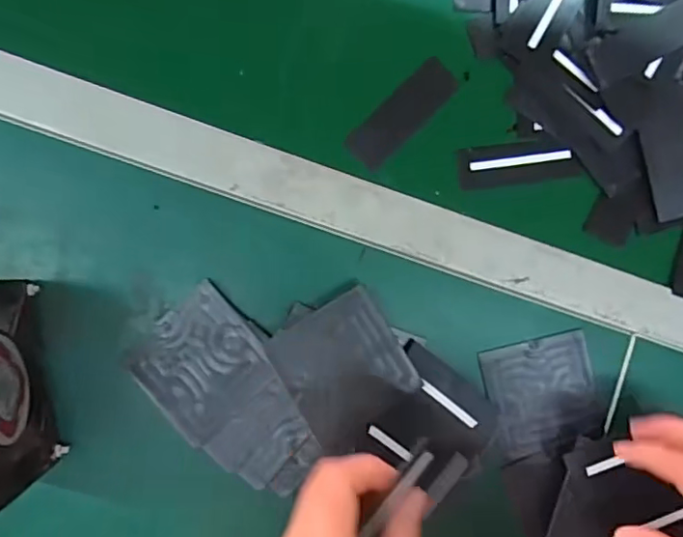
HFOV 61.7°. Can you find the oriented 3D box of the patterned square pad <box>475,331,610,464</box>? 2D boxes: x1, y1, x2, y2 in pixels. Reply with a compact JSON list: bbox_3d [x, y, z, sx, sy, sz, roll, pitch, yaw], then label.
[{"bbox_3d":[0.146,0.090,0.411,0.081,0.011,0.080,-13,96,-9],"label":"patterned square pad"}]

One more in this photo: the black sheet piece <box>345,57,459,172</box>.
[{"bbox_3d":[0.045,-0.112,0.413,0.094,0.004,0.030,-45,93,-5],"label":"black sheet piece"}]

